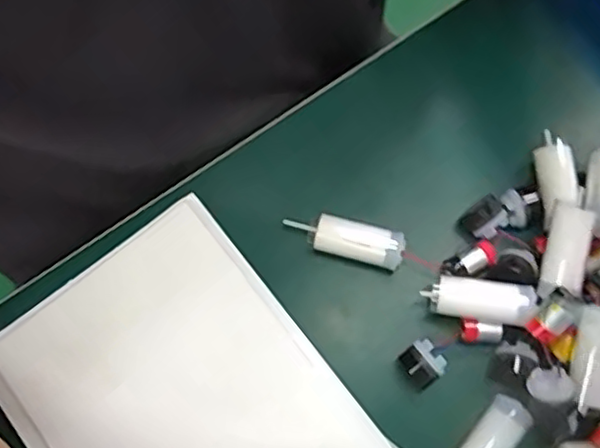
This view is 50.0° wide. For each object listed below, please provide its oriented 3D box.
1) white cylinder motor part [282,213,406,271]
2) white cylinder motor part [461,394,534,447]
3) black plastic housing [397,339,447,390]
[{"bbox_3d":[0.024,0.009,0.357,0.064,0.024,0.020,16,76,6],"label":"white cylinder motor part"},{"bbox_3d":[0.092,0.114,0.324,0.020,0.018,0.057,36,79,11],"label":"white cylinder motor part"},{"bbox_3d":[0.063,0.073,0.337,0.018,0.025,0.021,-38,76,-8],"label":"black plastic housing"}]

